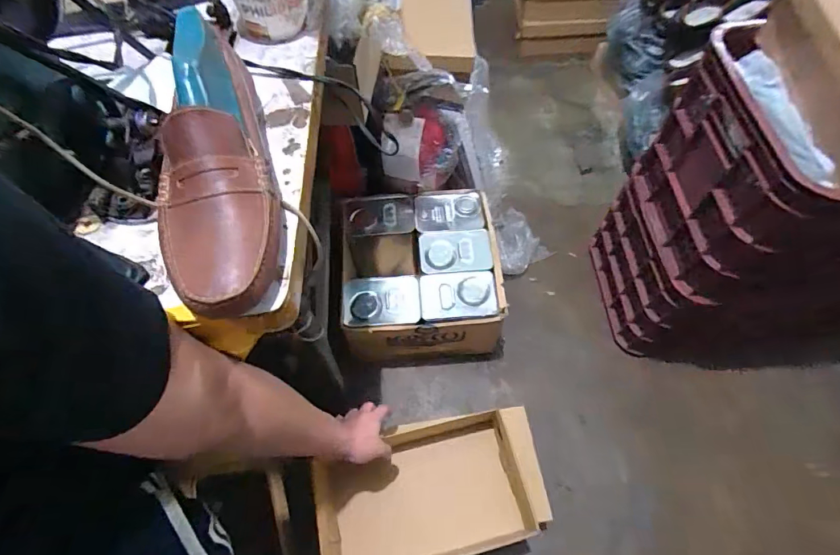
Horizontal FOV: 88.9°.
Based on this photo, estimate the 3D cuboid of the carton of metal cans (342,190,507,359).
[{"bbox_3d":[0.003,0.002,1.044,0.337,0.247,0.354,-5,62,0],"label":"carton of metal cans"}]

